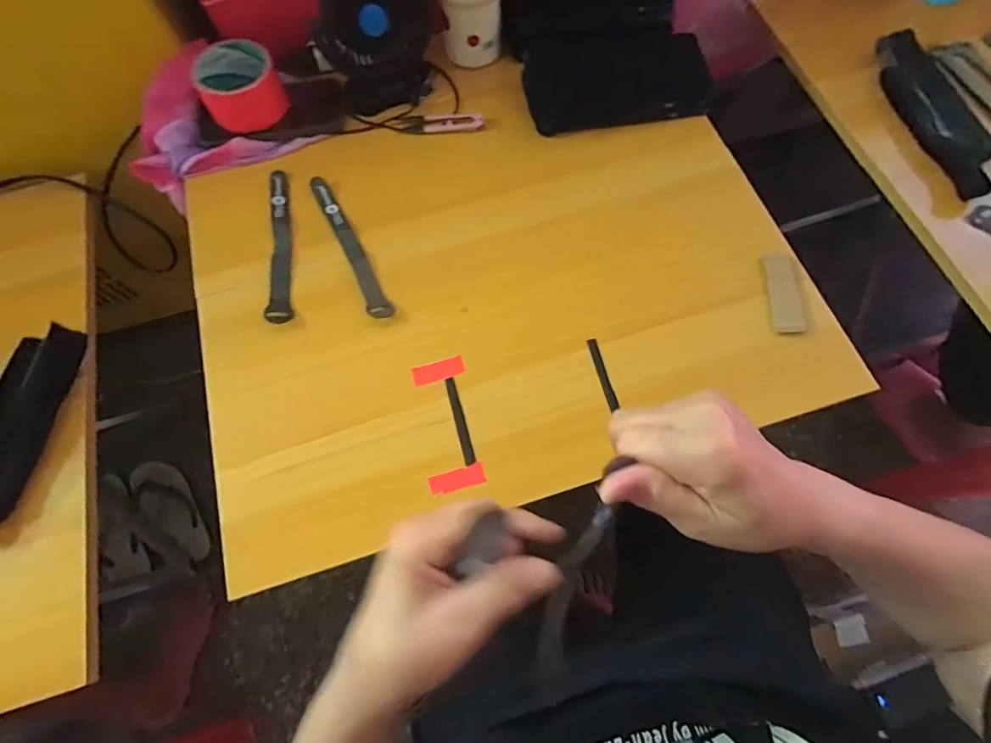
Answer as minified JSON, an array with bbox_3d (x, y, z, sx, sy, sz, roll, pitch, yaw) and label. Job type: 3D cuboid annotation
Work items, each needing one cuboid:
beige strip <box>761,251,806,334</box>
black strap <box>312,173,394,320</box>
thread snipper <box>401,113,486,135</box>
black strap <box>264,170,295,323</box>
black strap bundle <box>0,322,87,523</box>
[{"bbox_3d":[0.274,-0.076,0.466,0.028,0.005,0.082,2,70,3],"label":"beige strip"},{"bbox_3d":[-0.156,-0.134,0.520,0.024,0.005,0.194,-28,72,-8],"label":"black strap"},{"bbox_3d":[-0.059,-0.288,0.572,0.093,0.005,0.028,-3,70,1],"label":"thread snipper"},{"bbox_3d":[-0.229,-0.136,0.517,0.024,0.010,0.192,-11,70,-2],"label":"black strap"},{"bbox_3d":[-0.472,0.057,0.484,0.031,0.055,0.213,11,71,6],"label":"black strap bundle"}]

